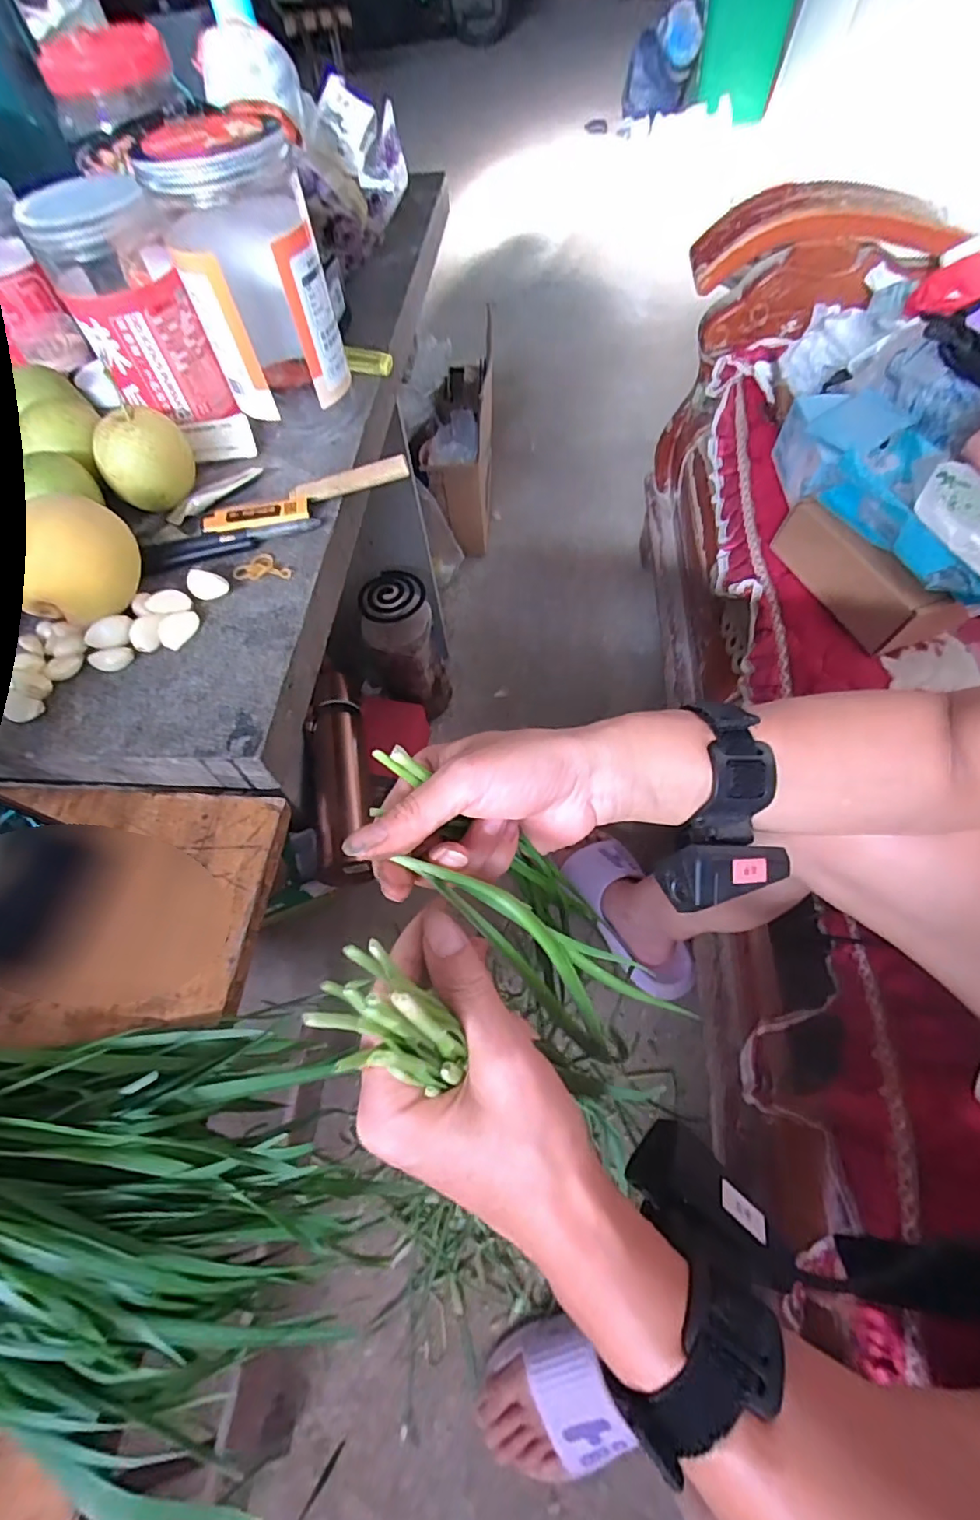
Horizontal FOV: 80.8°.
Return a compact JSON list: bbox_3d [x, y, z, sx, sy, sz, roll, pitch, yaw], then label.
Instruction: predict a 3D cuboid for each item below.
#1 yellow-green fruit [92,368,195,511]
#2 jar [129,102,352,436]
[{"bbox_3d":[-0.251,-0.222,0.421,0.052,0.054,0.056,11,61,10],"label":"yellow-green fruit"},{"bbox_3d":[-0.167,-0.339,0.423,0.091,0.171,0.107,-19,60,-8],"label":"jar"}]

